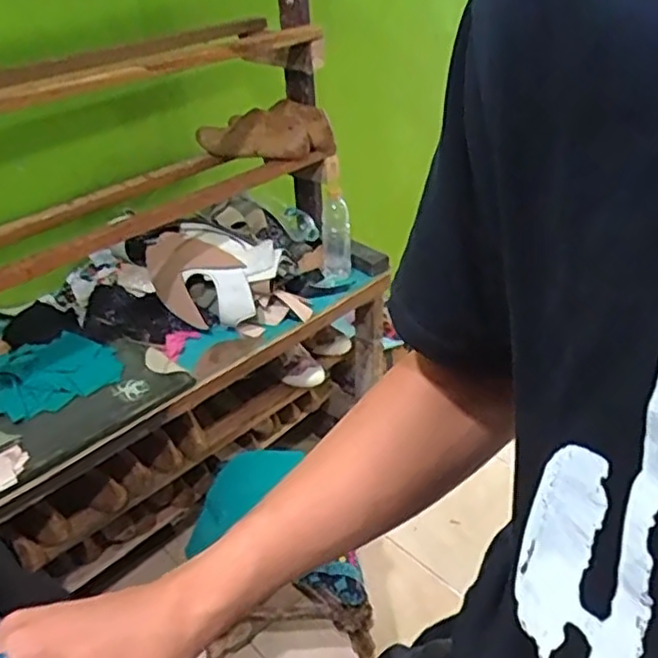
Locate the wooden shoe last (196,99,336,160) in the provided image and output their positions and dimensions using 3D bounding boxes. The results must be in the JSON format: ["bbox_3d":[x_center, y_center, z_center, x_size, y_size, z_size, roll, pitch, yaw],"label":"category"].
[{"bbox_3d":[-0.136,-0.387,1.347,0.259,0.090,0.087,9,35,17],"label":"wooden shoe last"}]

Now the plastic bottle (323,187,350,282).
[{"bbox_3d":[0.014,-0.196,1.411,0.059,0.179,0.066,-3,34,0],"label":"plastic bottle"}]

